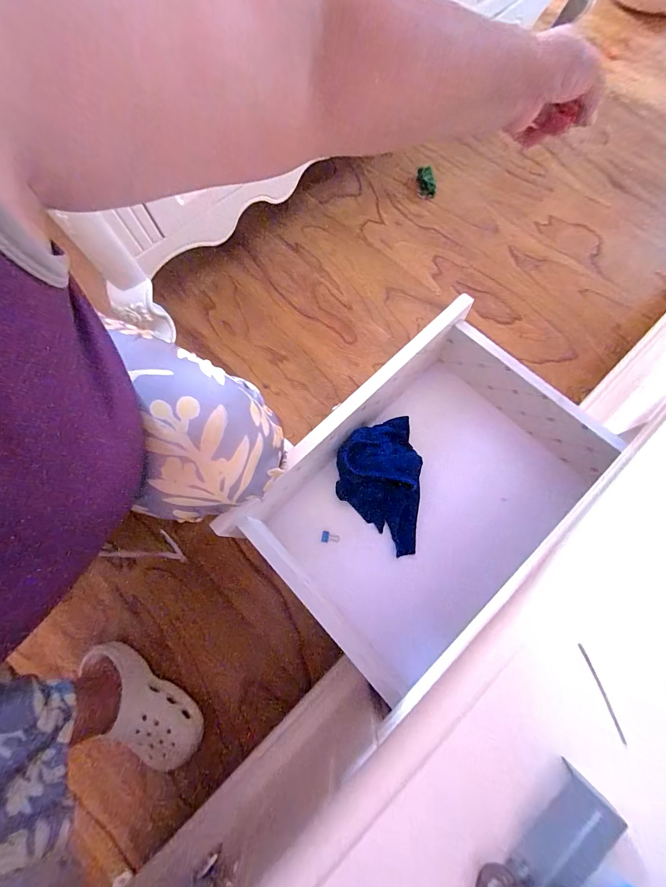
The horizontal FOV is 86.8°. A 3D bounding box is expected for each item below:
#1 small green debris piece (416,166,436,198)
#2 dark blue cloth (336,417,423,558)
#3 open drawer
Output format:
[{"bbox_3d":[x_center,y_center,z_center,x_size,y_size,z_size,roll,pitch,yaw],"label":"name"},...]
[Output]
[{"bbox_3d":[0.227,-0.639,0.859,0.035,0.033,0.072,-12,75,-2],"label":"small green debris piece"},{"bbox_3d":[0.062,0.052,0.498,0.110,0.061,0.186,4,75,2],"label":"dark blue cloth"},{"bbox_3d":[0.122,0.063,0.476,0.399,0.153,0.281,-43,78,-10],"label":"open drawer"}]

